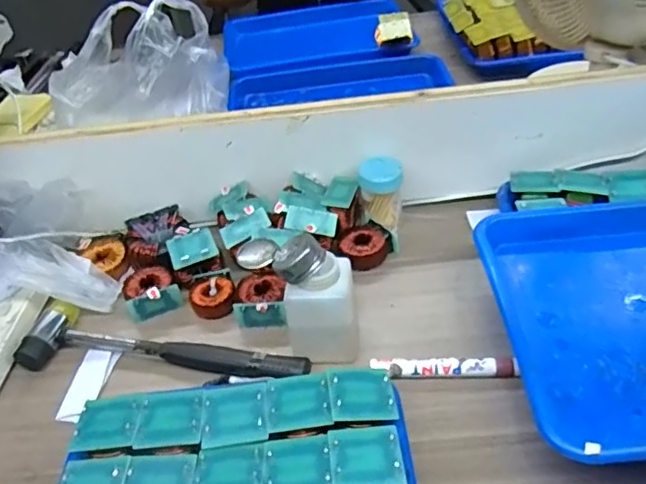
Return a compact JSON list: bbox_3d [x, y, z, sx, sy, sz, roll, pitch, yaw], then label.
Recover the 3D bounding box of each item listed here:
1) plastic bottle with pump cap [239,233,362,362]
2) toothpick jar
[{"bbox_3d":[-0.020,0.044,0.485,0.093,0.102,0.068,-7,40,1],"label":"plastic bottle with pump cap"},{"bbox_3d":[0.064,-0.049,0.611,0.043,0.067,0.047,-5,40,4],"label":"toothpick jar"}]

